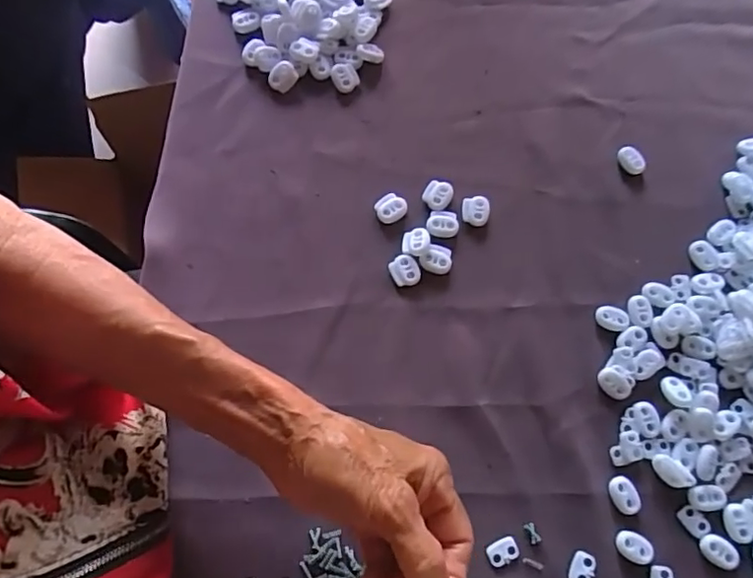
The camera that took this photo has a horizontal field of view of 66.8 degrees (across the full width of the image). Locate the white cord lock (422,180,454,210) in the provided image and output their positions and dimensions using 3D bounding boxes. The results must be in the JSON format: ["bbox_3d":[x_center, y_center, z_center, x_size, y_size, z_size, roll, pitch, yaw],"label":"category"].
[{"bbox_3d":[0.045,-0.068,0.412,0.020,0.004,0.022,26,75,7],"label":"white cord lock"}]

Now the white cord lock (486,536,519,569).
[{"bbox_3d":[0.077,0.158,0.344,0.019,0.004,0.014,-28,76,-9],"label":"white cord lock"}]

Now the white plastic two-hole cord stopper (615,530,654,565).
[{"bbox_3d":[0.158,0.157,0.348,0.023,0.004,0.016,24,74,6],"label":"white plastic two-hole cord stopper"}]

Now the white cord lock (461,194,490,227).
[{"bbox_3d":[0.072,-0.057,0.410,0.020,0.004,0.022,13,74,3],"label":"white cord lock"}]

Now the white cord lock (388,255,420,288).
[{"bbox_3d":[0.020,-0.012,0.392,0.019,0.005,0.021,-24,75,-8],"label":"white cord lock"}]

